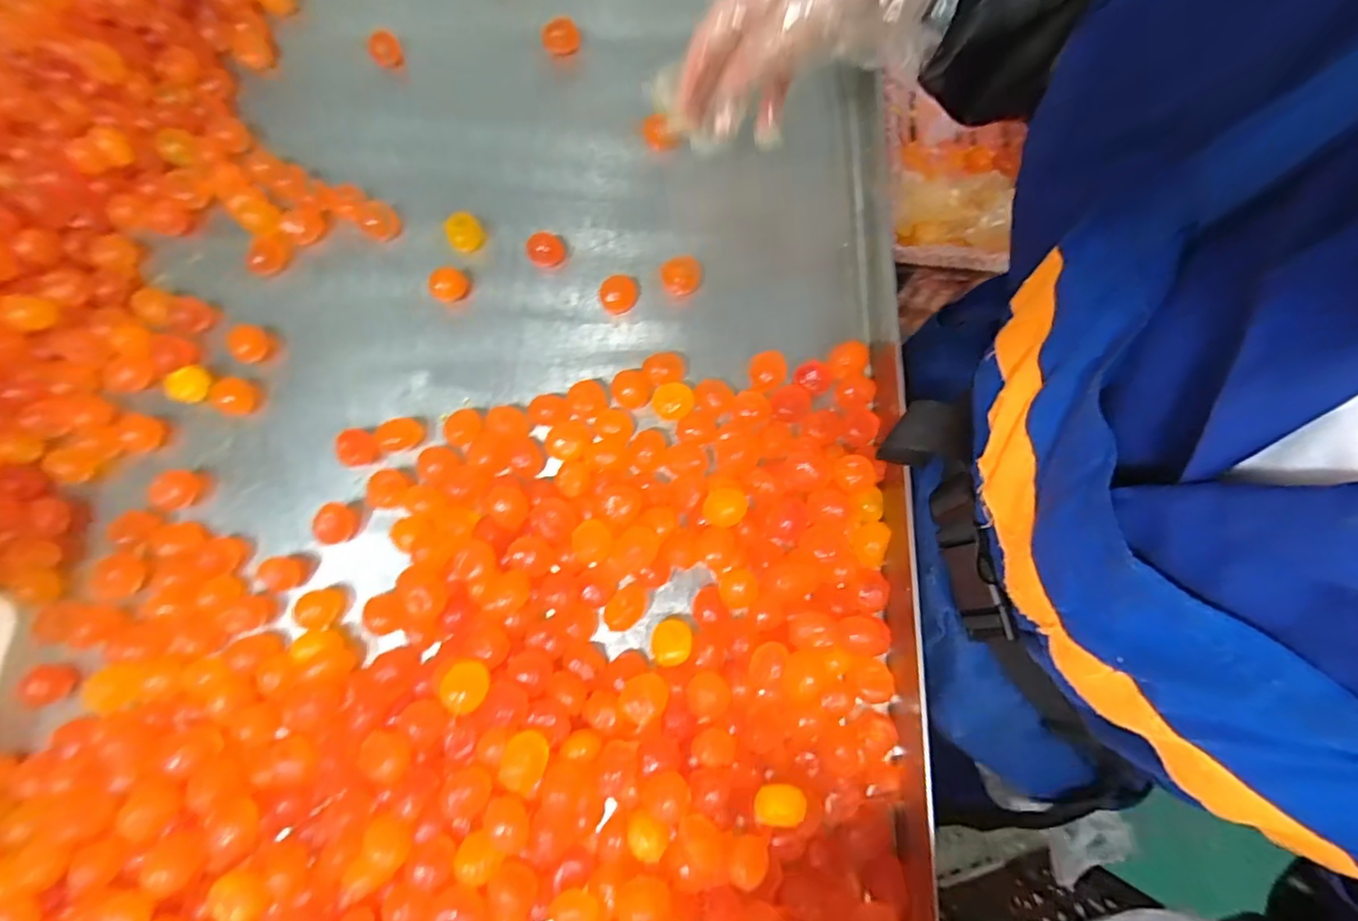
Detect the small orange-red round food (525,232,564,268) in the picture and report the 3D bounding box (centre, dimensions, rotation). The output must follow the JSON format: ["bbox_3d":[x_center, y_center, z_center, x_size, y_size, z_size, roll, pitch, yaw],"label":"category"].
[{"bbox_3d":[-0.094,-0.148,0.421,0.025,0.015,0.019,-18,77,-5],"label":"small orange-red round food"}]

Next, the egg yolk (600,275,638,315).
[{"bbox_3d":[-0.042,-0.114,0.416,0.025,0.014,0.023,0,76,-1],"label":"egg yolk"}]

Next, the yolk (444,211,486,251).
[{"bbox_3d":[-0.152,-0.162,0.426,0.024,0.015,0.025,0,76,-1],"label":"yolk"}]

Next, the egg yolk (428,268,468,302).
[{"bbox_3d":[-0.161,-0.122,0.418,0.027,0.015,0.019,-6,76,-2],"label":"egg yolk"}]

